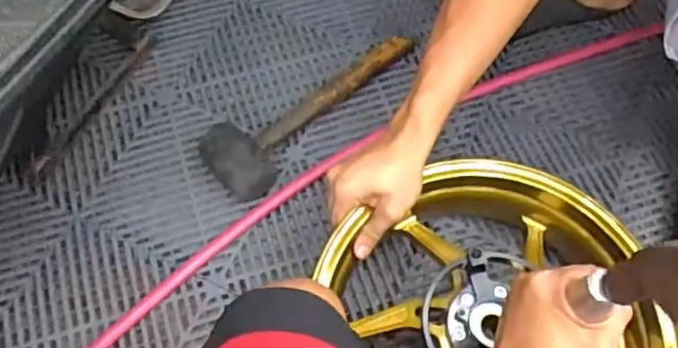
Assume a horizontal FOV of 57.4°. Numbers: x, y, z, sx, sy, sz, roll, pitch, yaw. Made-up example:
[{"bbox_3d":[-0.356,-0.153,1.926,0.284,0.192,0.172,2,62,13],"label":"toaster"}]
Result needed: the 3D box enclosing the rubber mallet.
[{"bbox_3d":[-0.035,-0.105,0.796,0.091,0.085,0.334,39,69,17],"label":"rubber mallet"}]

